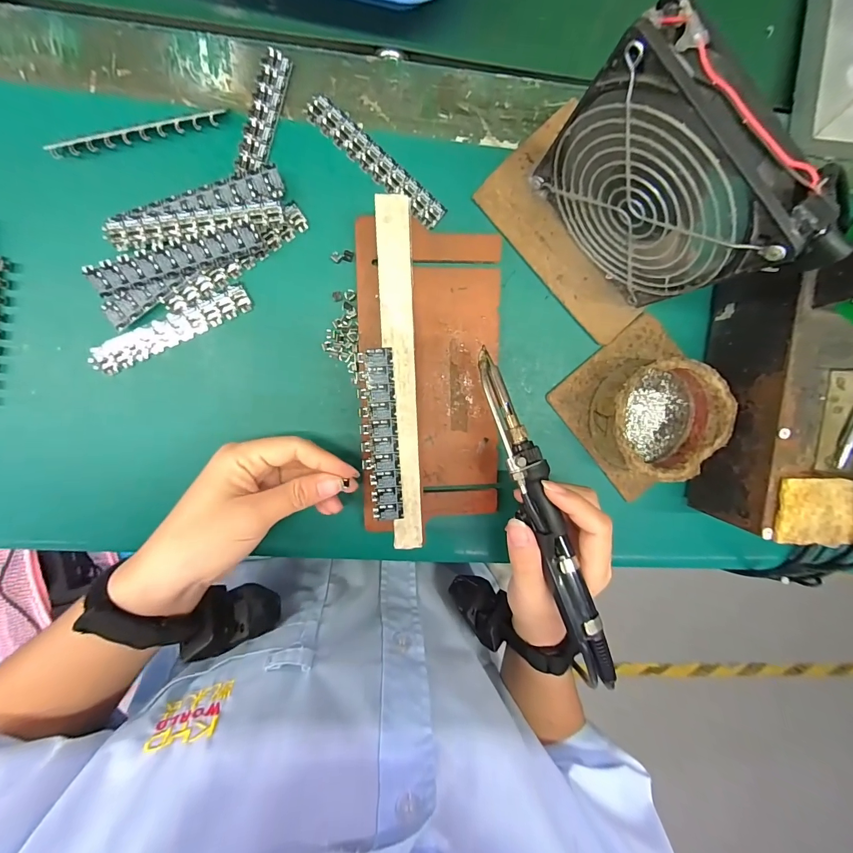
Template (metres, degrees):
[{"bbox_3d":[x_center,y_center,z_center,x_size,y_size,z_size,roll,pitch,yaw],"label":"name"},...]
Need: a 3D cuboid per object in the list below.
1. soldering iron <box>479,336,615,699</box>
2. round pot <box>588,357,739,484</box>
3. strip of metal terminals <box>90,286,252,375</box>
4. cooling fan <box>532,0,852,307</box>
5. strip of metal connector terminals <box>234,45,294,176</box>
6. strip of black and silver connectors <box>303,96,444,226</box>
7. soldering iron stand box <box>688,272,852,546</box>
[{"bbox_3d":[0.072,0.055,0.239,0.023,0.025,0.213,-19,85,-1],"label":"soldering iron"},{"bbox_3d":[0.164,-0.006,0.278,0.083,0.040,0.079,0,96,-4],"label":"round pot"},{"bbox_3d":[-0.171,-0.066,0.262,0.106,0.009,0.018,-26,97,-1],"label":"strip of metal terminals"},{"bbox_3d":[0.126,-0.127,0.215,0.026,0.131,0.123,-43,97,1],"label":"cooling fan"},{"bbox_3d":[-0.107,-0.203,0.253,0.017,0.008,0.080,17,95,-5],"label":"strip of metal connector terminals"},{"bbox_3d":[-0.033,-0.179,0.263,0.108,0.004,0.019,40,92,-7],"label":"strip of black and silver connectors"},{"bbox_3d":[0.263,-0.015,0.261,0.112,0.081,0.170,-1,96,-4],"label":"soldering iron stand box"}]

